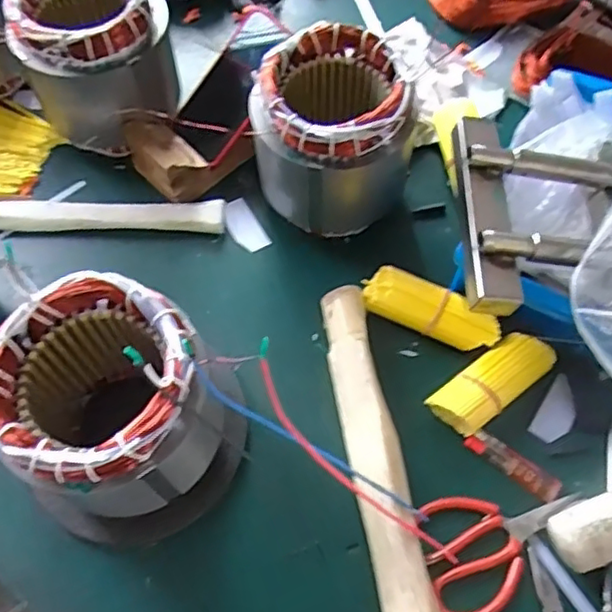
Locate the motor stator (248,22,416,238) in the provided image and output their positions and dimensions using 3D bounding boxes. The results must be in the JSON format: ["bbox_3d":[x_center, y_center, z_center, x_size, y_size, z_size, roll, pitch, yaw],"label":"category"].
[{"bbox_3d":[0.026,-0.161,0.633,0.134,0.166,0.135,-29,66,-13],"label":"motor stator"}]

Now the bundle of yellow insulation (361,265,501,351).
[{"bbox_3d":[0.119,0.007,0.615,0.136,0.041,0.056,24,66,13],"label":"bundle of yellow insulation"}]

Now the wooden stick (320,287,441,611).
[{"bbox_3d":[0.061,0.138,0.543,0.047,0.043,0.337,-9,63,-3],"label":"wooden stick"}]

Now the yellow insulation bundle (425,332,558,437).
[{"bbox_3d":[0.173,0.071,0.582,0.118,0.037,0.048,-33,67,-14],"label":"yellow insulation bundle"}]

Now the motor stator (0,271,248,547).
[{"bbox_3d":[-0.138,0.094,0.495,0.158,0.181,0.160,-1,63,1],"label":"motor stator"}]

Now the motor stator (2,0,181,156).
[{"bbox_3d":[-0.219,-0.268,0.672,0.140,0.151,0.150,0,62,0],"label":"motor stator"}]

